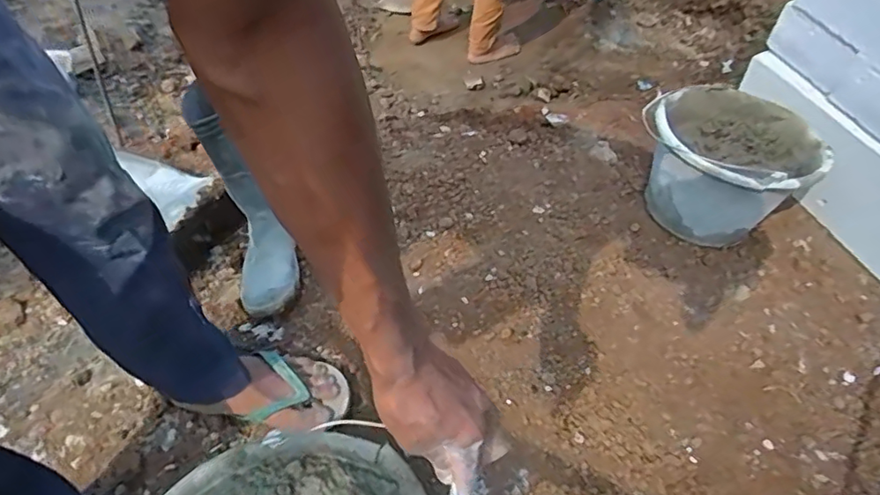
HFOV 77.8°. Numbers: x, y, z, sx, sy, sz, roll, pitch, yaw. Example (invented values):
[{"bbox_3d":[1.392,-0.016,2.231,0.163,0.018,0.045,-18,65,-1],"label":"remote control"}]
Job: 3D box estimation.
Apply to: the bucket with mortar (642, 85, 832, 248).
[{"bbox_3d":[0.507,-0.155,1.019,0.262,0.213,0.286,1,47,-1],"label":"bucket with mortar"}]

